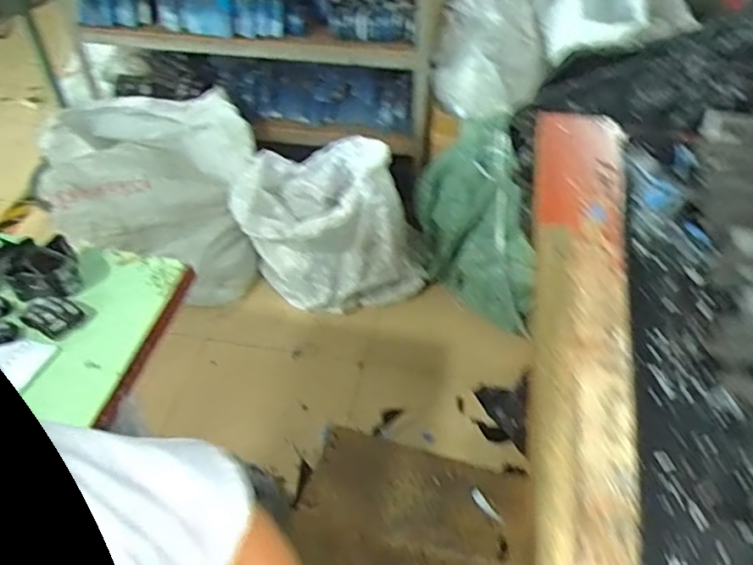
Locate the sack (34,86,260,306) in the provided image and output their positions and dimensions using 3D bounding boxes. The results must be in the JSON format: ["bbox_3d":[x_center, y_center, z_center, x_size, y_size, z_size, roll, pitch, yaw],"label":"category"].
[{"bbox_3d":[-0.611,-0.204,1.871,0.456,0.514,0.401,9,47,11],"label":"sack"}]

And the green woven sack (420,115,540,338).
[{"bbox_3d":[0.296,-0.152,1.824,0.148,0.555,0.455,-34,54,-27],"label":"green woven sack"}]

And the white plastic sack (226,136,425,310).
[{"bbox_3d":[-0.138,-0.164,1.911,0.526,0.527,0.233,5,47,6],"label":"white plastic sack"}]

